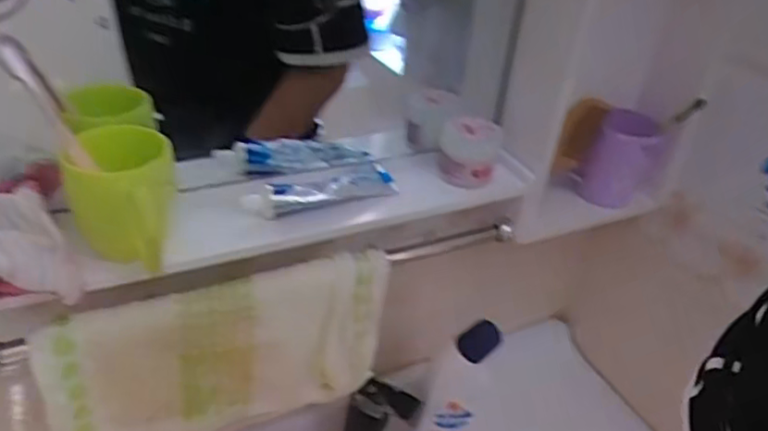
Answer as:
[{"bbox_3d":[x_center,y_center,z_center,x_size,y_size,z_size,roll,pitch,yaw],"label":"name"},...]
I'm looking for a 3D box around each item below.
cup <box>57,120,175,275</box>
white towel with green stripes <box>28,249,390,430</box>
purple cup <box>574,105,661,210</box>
[{"bbox_3d":[-0.216,-0.014,0.515,0.079,0.092,0.096,2,34,-7],"label":"cup"},{"bbox_3d":[-0.154,0.145,0.630,0.337,0.184,0.030,-12,38,-26],"label":"white towel with green stripes"},{"bbox_3d":[0.298,-0.075,0.782,0.077,0.119,0.066,22,37,22],"label":"purple cup"}]

